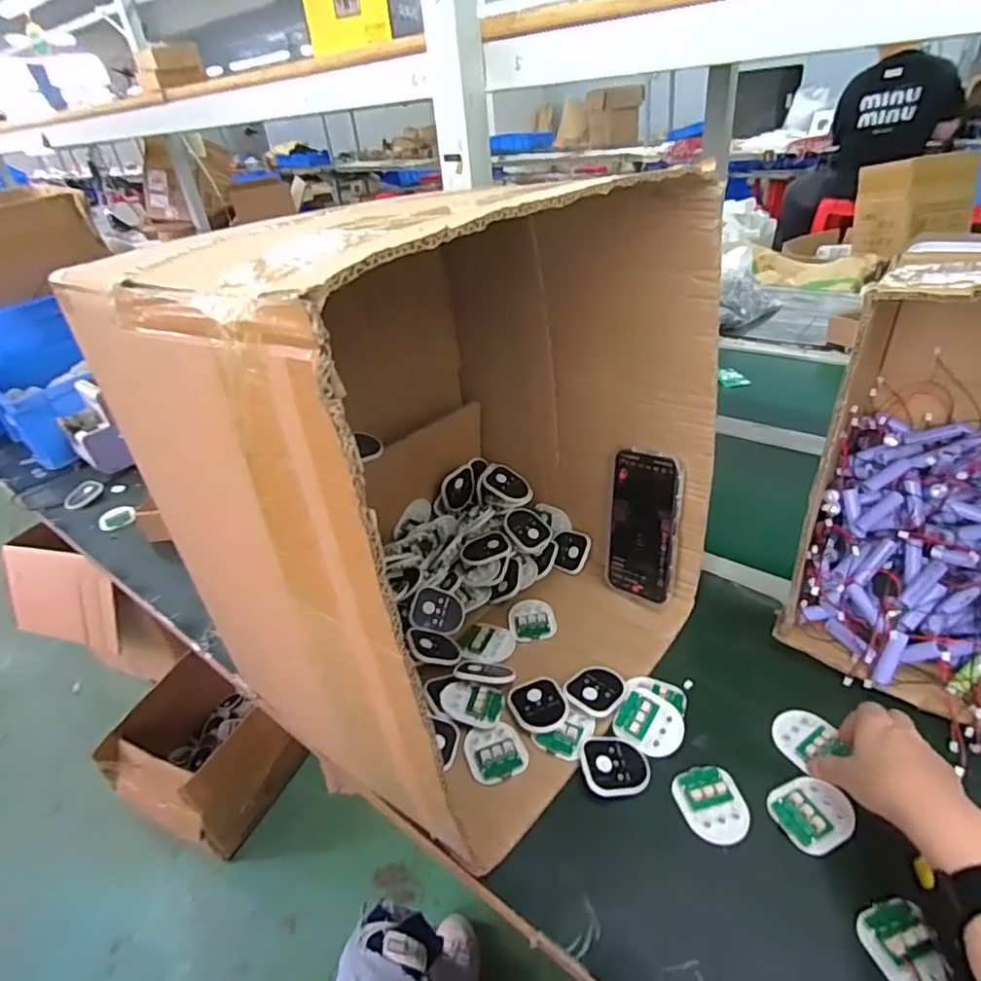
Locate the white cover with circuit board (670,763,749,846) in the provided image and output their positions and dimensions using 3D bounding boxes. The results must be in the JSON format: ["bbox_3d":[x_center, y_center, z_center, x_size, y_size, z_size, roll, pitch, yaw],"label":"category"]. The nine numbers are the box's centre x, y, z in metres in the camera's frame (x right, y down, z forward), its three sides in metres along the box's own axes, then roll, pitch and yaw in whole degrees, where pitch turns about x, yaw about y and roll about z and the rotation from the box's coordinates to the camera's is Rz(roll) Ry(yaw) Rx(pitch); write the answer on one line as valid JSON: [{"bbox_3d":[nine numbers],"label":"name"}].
[{"bbox_3d":[0.176,0.247,0.467,0.050,0.006,0.059,-13,35,-8],"label":"white cover with circuit board"}]

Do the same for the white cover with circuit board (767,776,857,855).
[{"bbox_3d":[0.247,0.247,0.452,0.055,0.007,0.050,-22,37,-21],"label":"white cover with circuit board"}]

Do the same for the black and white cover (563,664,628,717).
[{"bbox_3d":[0.100,0.185,0.555,0.050,0.005,0.058,23,45,37],"label":"black and white cover"}]

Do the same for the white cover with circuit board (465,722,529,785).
[{"bbox_3d":[0.004,0.225,0.515,0.051,0.005,0.055,-14,35,-11],"label":"white cover with circuit board"}]

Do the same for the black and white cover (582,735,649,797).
[{"bbox_3d":[0.106,0.233,0.500,0.055,0.010,0.055,0,41,-13],"label":"black and white cover"}]

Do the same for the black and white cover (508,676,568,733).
[{"bbox_3d":[0.044,0.197,0.547,0.050,0.006,0.058,-15,35,-12],"label":"black and white cover"}]

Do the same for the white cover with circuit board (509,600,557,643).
[{"bbox_3d":[0.046,0.141,0.645,0.050,0.008,0.052,-8,34,-2],"label":"white cover with circuit board"}]

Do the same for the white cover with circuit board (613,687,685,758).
[{"bbox_3d":[0.143,0.207,0.527,0.058,0.012,0.050,30,69,25],"label":"white cover with circuit board"}]

